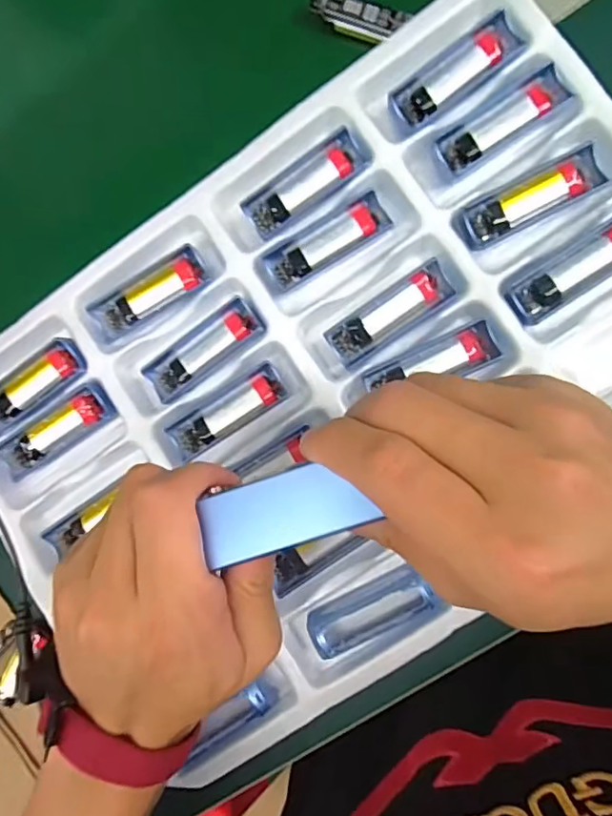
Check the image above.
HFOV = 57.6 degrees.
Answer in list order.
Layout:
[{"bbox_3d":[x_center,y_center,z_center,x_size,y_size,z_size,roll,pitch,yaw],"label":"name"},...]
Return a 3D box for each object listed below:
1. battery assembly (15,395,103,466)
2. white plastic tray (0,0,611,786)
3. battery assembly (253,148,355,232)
[{"bbox_3d":[-0.163,0.014,0.372,0.068,0.015,0.020,-34,83,7],"label":"battery assembly"},{"bbox_3d":[0.017,-0.012,0.345,0.447,0.029,0.307,-35,83,7],"label":"white plastic tray"},{"bbox_3d":[-0.001,-0.135,0.349,0.070,0.011,0.018,-34,83,7],"label":"battery assembly"}]

